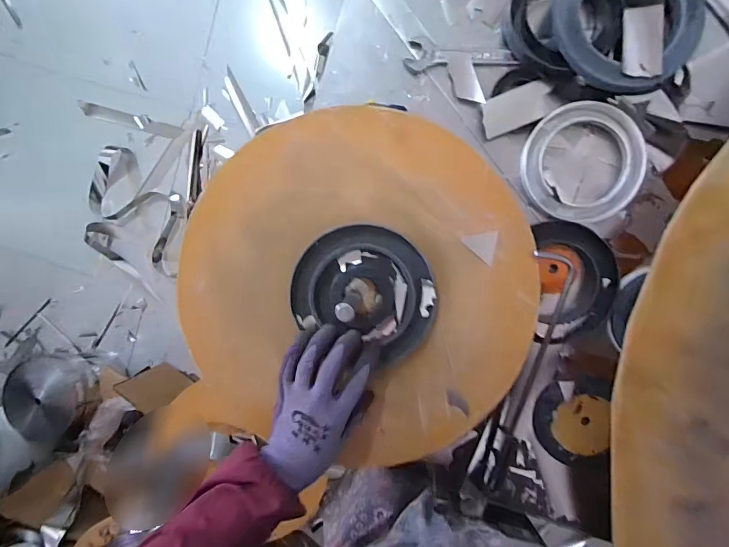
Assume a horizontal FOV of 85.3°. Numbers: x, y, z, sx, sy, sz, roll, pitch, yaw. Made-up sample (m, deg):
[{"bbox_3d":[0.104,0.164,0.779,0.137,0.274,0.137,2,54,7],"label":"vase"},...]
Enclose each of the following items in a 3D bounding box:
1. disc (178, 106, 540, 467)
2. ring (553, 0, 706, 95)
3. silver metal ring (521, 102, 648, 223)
[{"bbox_3d":[-0.008,0.017,0.437,0.378,0.028,0.374,1,95,5],"label":"disc"},{"bbox_3d":[0.284,-0.272,0.417,0.138,0.040,0.151,1,95,5],"label":"ring"},{"bbox_3d":[0.253,-0.128,0.457,0.135,0.011,0.132,1,95,5],"label":"silver metal ring"}]

